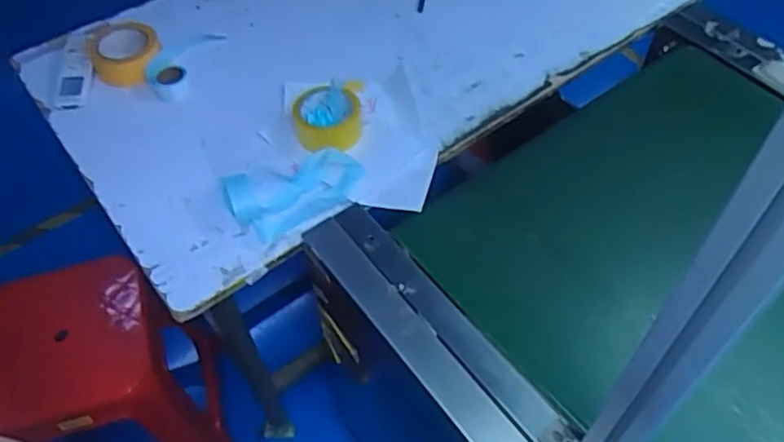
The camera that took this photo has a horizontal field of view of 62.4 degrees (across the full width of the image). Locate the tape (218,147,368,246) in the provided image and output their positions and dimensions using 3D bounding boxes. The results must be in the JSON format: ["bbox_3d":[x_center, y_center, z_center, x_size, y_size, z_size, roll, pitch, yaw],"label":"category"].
[{"bbox_3d":[-0.132,-0.050,0.894,0.178,0.033,0.116,-27,57,-17],"label":"tape"}]

